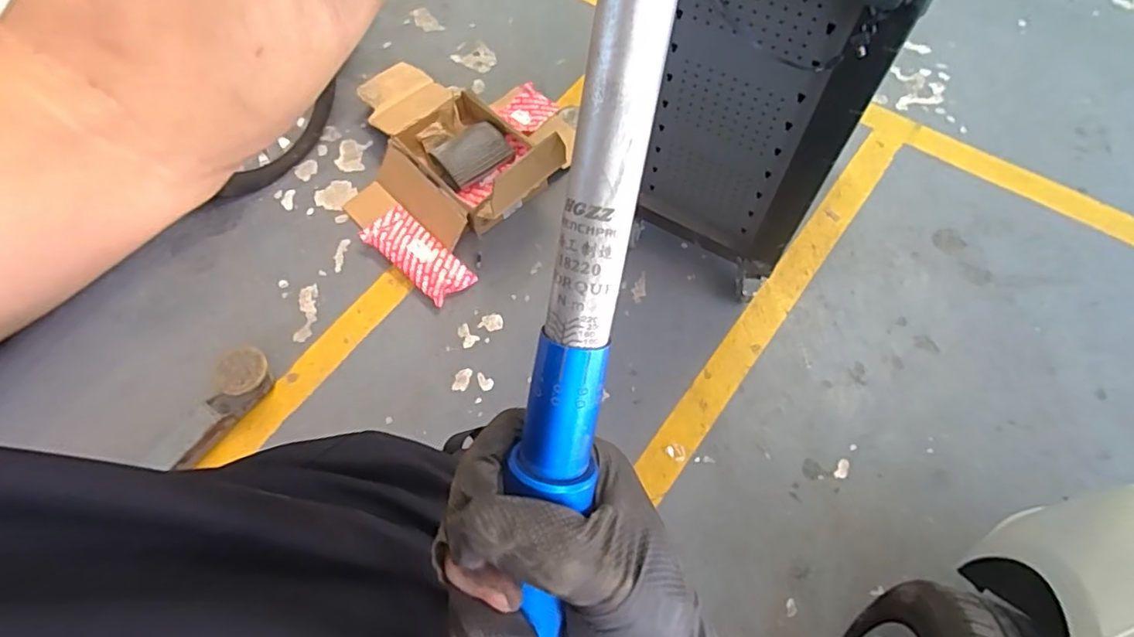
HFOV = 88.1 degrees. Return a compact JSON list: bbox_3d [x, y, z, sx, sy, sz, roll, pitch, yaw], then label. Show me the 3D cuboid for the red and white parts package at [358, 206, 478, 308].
[{"bbox_3d":[-0.429,-0.184,1.687,0.341,0.045,0.138,40,74,18],"label":"red and white parts package"}]

